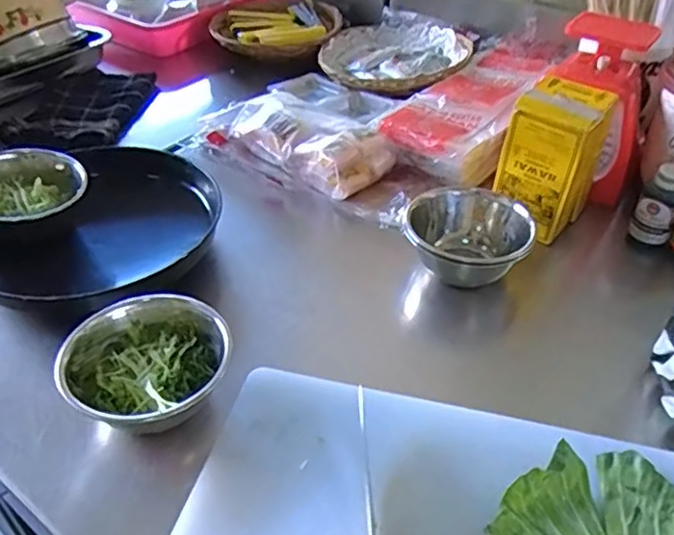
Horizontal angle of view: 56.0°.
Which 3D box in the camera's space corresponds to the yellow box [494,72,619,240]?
[{"bbox_3d":[0.197,-0.102,0.584,0.068,0.121,0.077,28,48,30],"label":"yellow box"}]

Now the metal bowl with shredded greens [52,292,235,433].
[{"bbox_3d":[-0.134,0.066,0.438,0.096,0.043,0.106,30,49,31],"label":"metal bowl with shredded greens"}]

